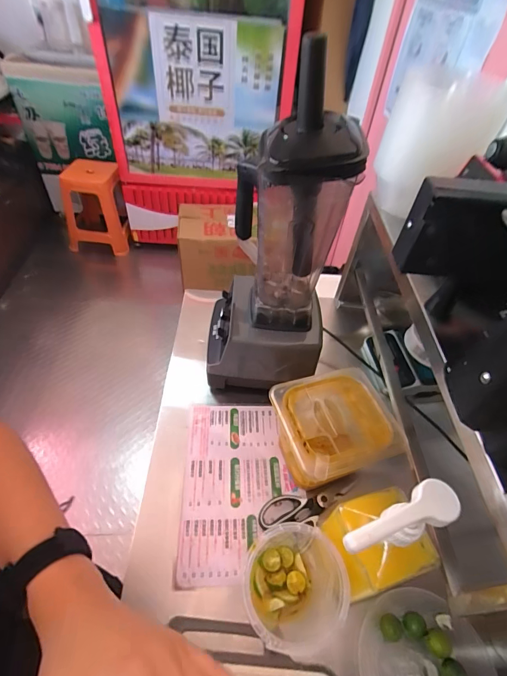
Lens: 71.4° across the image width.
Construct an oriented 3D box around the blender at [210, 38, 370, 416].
[{"bbox_3d":[0.025,-0.104,0.593,0.197,0.556,0.174,4,49,-1],"label":"blender"}]

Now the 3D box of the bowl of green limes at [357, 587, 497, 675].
[{"bbox_3d":[0.219,0.429,0.447,0.152,0.071,0.155,4,49,-1],"label":"bowl of green limes"}]

